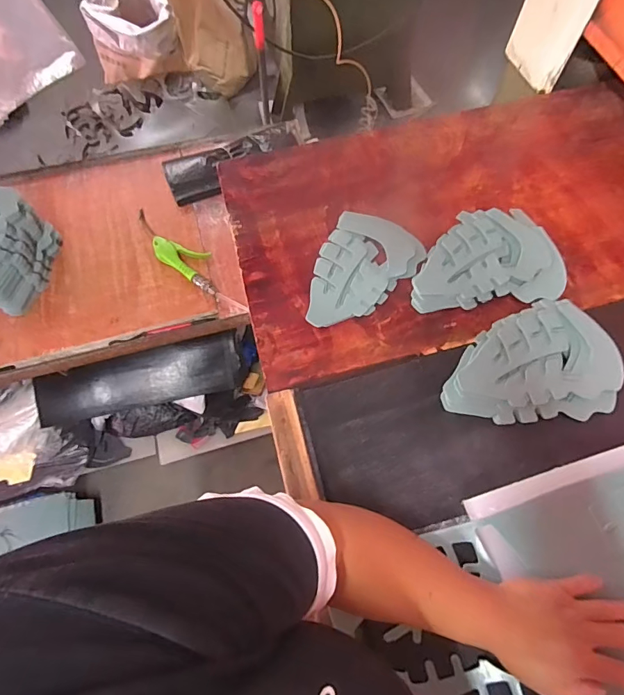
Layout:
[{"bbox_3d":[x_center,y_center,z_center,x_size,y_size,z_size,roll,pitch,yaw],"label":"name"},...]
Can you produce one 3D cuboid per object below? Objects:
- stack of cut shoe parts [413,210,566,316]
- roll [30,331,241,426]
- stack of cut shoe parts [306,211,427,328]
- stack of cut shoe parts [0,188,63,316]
[{"bbox_3d":[0.238,-0.131,0.606,0.200,0.023,0.158,-2,65,-2],"label":"stack of cut shoe parts"},{"bbox_3d":[-0.473,0.090,1.210,0.532,0.115,0.129,-13,66,-7],"label":"roll"},{"bbox_3d":[0.066,-0.103,0.607,0.132,0.016,0.195,27,67,11],"label":"stack of cut shoe parts"},{"bbox_3d":[-0.568,-0.169,0.778,0.123,0.134,0.179,-2,65,-2],"label":"stack of cut shoe parts"}]

